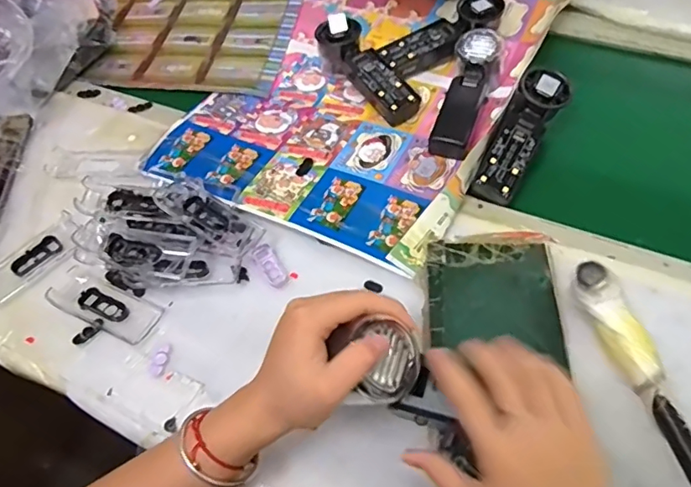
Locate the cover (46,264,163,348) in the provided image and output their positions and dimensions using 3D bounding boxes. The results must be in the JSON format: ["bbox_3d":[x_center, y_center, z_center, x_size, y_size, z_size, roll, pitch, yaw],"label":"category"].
[{"bbox_3d":[-0.225,0.056,0.497,0.112,0.014,0.043,22,59,18],"label":"cover"}]

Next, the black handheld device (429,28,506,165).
[{"bbox_3d":[0.138,-0.171,0.605,0.046,0.057,0.156,15,57,14],"label":"black handheld device"}]

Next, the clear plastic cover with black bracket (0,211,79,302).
[{"bbox_3d":[-0.314,0.015,0.531,0.042,0.011,0.104,33,63,24],"label":"clear plastic cover with black bracket"}]

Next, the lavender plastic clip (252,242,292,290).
[{"bbox_3d":[-0.071,0.021,0.514,0.018,0.008,0.049,-30,58,-16],"label":"lavender plastic clip"}]

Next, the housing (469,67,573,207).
[{"bbox_3d":[0.186,-0.113,0.566,0.050,0.026,0.163,25,73,20],"label":"housing"}]

